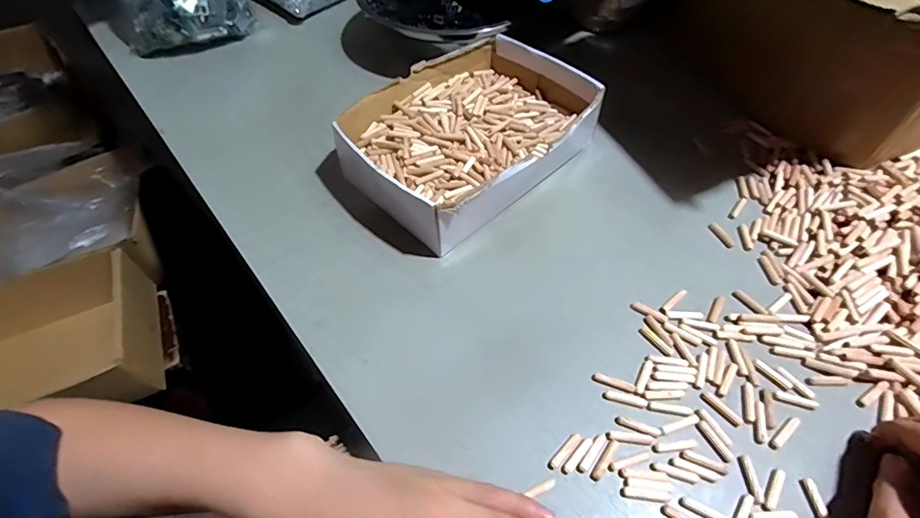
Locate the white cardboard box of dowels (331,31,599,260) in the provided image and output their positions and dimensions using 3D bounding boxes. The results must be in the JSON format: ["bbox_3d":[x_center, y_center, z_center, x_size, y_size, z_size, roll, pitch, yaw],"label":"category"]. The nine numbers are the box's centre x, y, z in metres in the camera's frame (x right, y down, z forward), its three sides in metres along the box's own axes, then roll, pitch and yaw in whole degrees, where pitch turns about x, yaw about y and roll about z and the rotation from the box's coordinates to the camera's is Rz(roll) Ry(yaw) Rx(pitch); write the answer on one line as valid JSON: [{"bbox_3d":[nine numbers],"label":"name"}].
[{"bbox_3d":[0.010,-0.133,0.489,0.260,0.063,0.193,-38,60,-22],"label":"white cardboard box of dowels"}]

